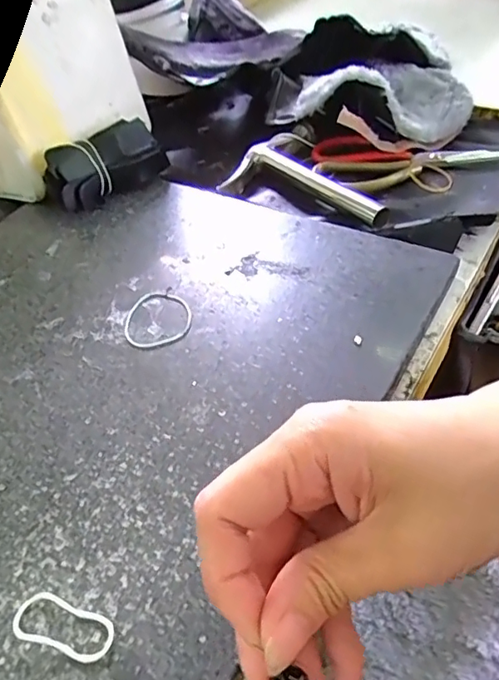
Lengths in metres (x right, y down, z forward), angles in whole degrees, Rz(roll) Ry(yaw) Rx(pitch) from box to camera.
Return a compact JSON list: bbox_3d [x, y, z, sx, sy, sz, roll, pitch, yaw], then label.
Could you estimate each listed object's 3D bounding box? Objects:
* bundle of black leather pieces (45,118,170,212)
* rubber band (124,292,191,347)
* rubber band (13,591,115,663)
[{"bbox_3d":[-0.135,-0.166,0.515,0.050,0.052,0.119,32,57,33],"label":"bundle of black leather pieces"},{"bbox_3d":[-0.067,-0.017,0.392,0.048,0.004,0.057,-4,45,4],"label":"rubber band"},{"bbox_3d":[-0.088,0.134,0.250,0.050,0.006,0.022,13,48,19],"label":"rubber band"}]

